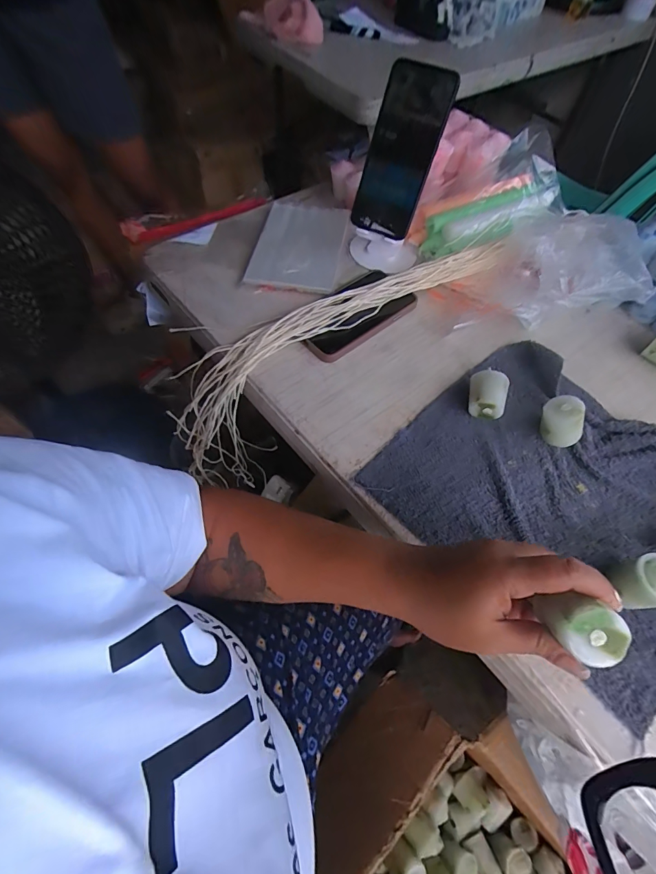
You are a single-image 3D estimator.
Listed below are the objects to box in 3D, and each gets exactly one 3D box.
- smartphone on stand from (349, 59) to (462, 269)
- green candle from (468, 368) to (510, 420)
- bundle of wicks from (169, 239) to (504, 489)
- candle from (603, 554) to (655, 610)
[{"bbox_3d":[0.081,-0.310,0.476,0.093,0.187,0.095,9,58,1],"label":"smartphone on stand"},{"bbox_3d":[0.165,-0.043,0.409,0.034,0.041,0.038,16,59,5],"label":"green candle"},{"bbox_3d":[0.010,-0.112,0.514,0.497,0.180,0.068,-34,65,-1],"label":"bundle of wicks"},{"bbox_3d":[0.251,0.118,0.312,0.032,0.050,0.037,-13,60,-12],"label":"candle"}]

